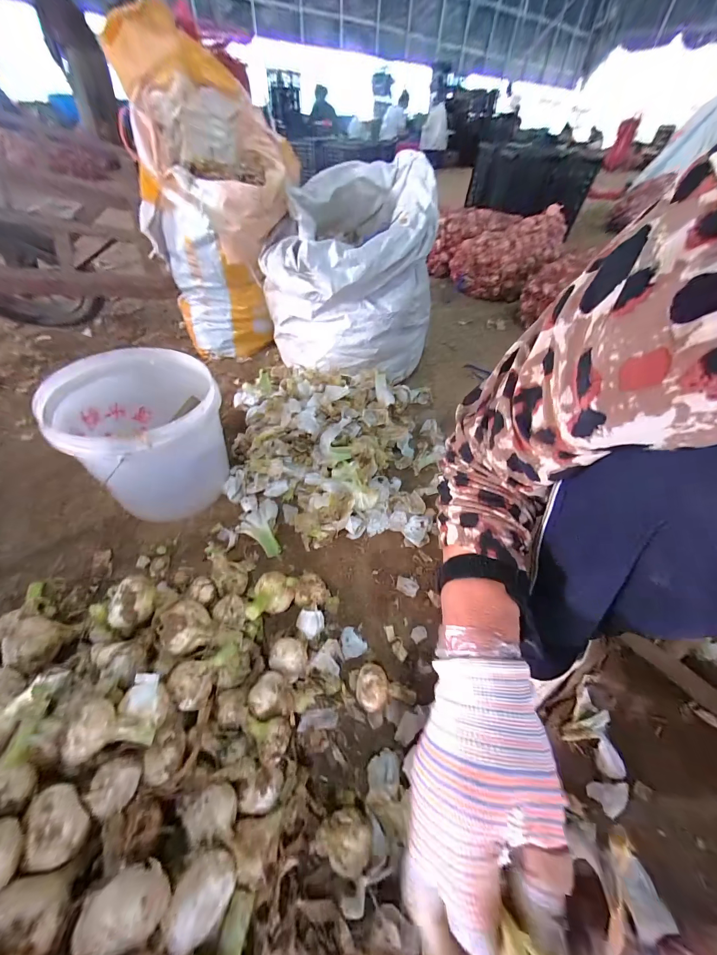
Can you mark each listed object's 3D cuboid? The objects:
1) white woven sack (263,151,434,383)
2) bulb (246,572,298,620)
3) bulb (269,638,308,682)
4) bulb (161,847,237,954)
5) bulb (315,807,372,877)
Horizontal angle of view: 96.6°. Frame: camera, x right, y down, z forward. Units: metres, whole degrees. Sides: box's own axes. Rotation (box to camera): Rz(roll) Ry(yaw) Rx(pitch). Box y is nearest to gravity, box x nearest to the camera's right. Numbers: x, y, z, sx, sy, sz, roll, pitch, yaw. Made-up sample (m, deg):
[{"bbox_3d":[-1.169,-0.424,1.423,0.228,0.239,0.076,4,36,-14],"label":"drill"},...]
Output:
[{"bbox_3d":[-0.029,-0.532,0.825,0.399,0.382,0.417,-7,49,-9],"label":"white woven sack"},{"bbox_3d":[-0.140,0.189,0.496,0.055,0.067,0.077,28,52,20],"label":"bulb"},{"bbox_3d":[-0.099,0.256,0.454,0.054,0.042,0.042,24,51,17],"label":"bulb"},{"bbox_3d":[-0.136,0.359,0.272,0.043,0.039,0.057,37,56,26],"label":"bulb"},{"bbox_3d":[-0.015,0.378,0.334,0.056,0.057,0.045,13,49,8],"label":"bulb"}]

